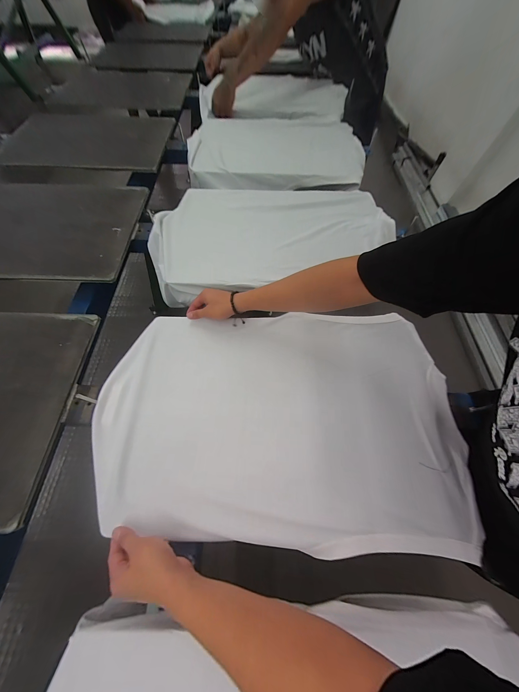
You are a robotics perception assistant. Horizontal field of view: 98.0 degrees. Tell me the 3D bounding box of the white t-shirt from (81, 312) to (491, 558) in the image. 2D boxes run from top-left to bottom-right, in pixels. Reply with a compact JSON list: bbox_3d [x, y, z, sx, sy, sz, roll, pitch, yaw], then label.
[{"bbox_3d":[0.037,0.129,0.450,0.651,0.040,0.418,1,64,-1],"label":"white t-shirt"}]

